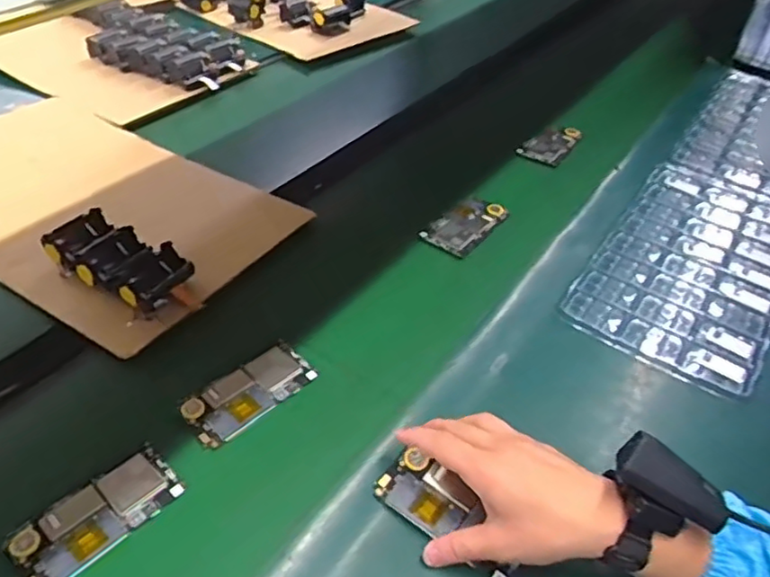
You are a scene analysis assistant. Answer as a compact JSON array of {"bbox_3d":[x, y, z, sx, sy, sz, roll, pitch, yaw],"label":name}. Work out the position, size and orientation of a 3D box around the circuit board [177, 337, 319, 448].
[{"bbox_3d":[-0.127,0.097,0.598,0.123,0.010,0.062,-32,52,-32],"label":"circuit board"}]

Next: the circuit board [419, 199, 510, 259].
[{"bbox_3d":[0.101,-0.084,0.817,0.069,0.014,0.123,28,48,25],"label":"circuit board"}]

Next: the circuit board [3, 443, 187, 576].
[{"bbox_3d":[-0.226,0.178,0.500,0.063,0.004,0.124,32,50,29],"label":"circuit board"}]

